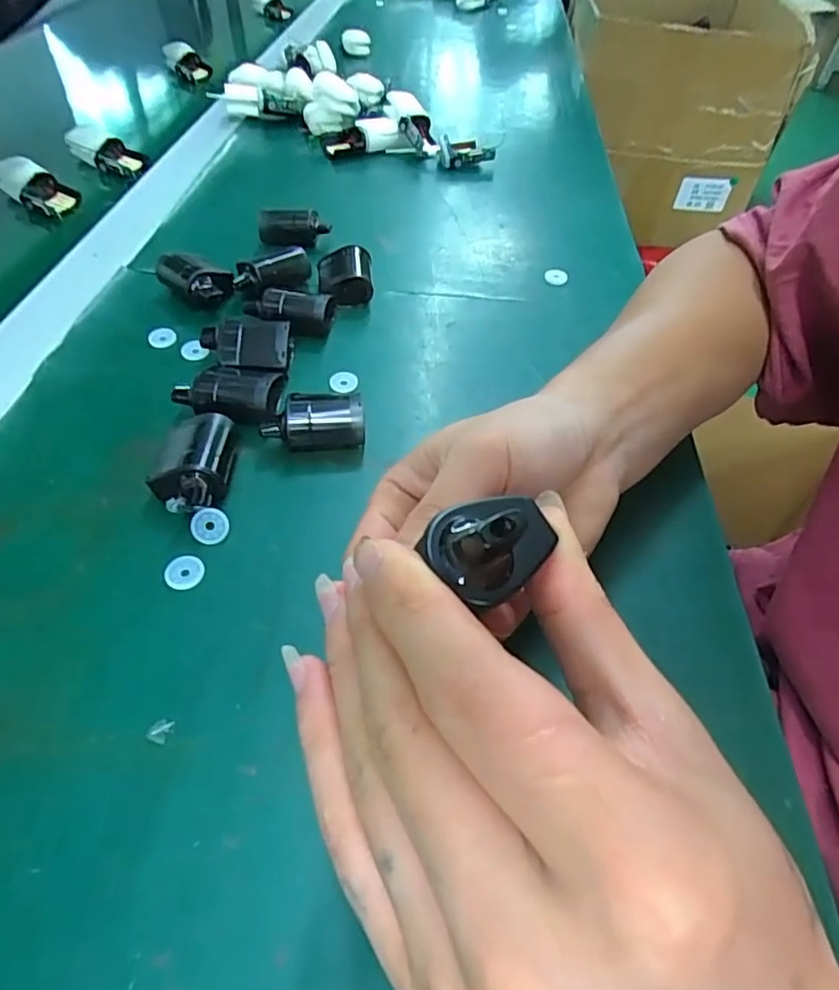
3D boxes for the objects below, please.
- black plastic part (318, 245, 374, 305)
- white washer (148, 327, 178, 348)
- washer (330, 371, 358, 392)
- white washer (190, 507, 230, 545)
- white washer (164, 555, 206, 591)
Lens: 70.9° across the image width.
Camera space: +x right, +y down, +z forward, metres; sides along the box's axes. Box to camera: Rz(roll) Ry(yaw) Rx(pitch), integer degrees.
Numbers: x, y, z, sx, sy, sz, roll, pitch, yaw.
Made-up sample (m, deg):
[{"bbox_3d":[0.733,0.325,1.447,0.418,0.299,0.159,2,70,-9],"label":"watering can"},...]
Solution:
[{"bbox_3d":[-0.053,-0.157,0.421,0.037,0.027,0.039,-6,49,-7],"label":"black plastic part"},{"bbox_3d":[-0.169,-0.104,0.387,0.017,0.007,0.017,-21,53,-19],"label":"white washer"},{"bbox_3d":[-0.047,-0.070,0.363,0.017,0.004,0.016,1,49,-1],"label":"washer"},{"bbox_3d":[-0.100,0.015,0.282,0.017,0.004,0.017,-1,95,-9],"label":"white washer"},{"bbox_3d":[-0.107,0.035,0.269,0.017,0.004,0.017,1,49,-1],"label":"white washer"}]

